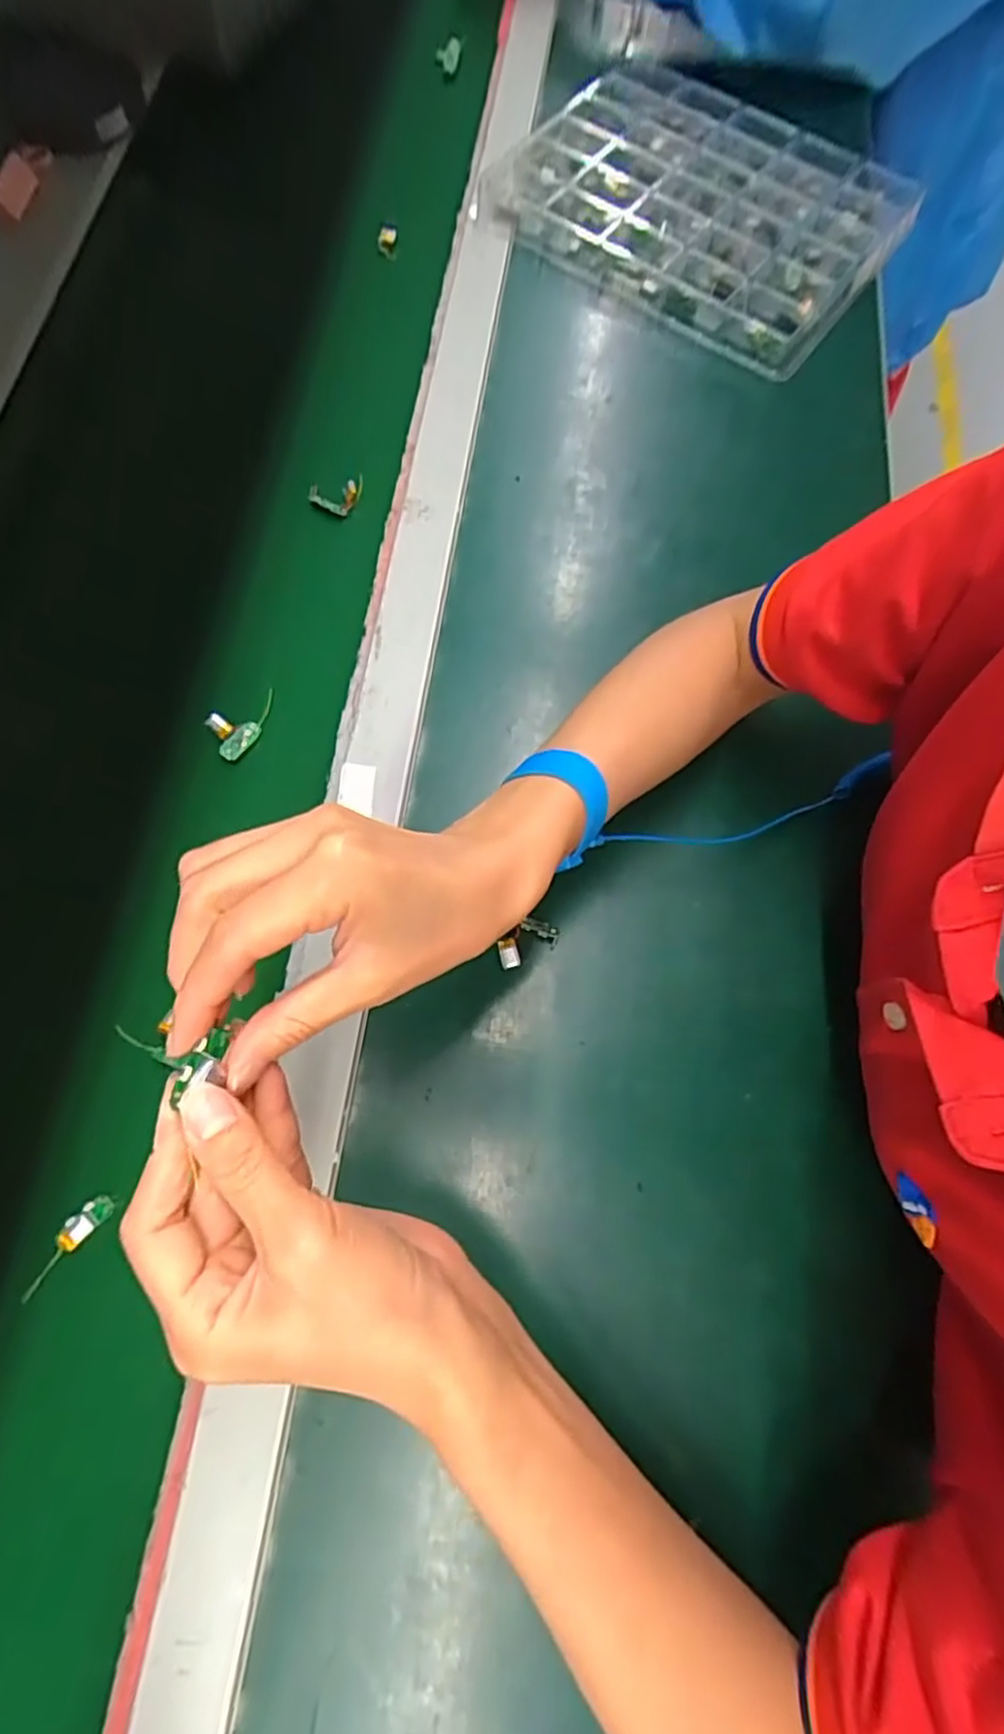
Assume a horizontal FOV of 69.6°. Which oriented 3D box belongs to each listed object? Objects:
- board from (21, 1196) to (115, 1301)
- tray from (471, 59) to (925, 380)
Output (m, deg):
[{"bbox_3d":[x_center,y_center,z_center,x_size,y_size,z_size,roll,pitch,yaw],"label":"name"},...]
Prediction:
[{"bbox_3d":[-0.214,0.186,0.356,0.014,0.006,0.050,31,60,10],"label":"board"},{"bbox_3d":[0.176,-0.576,0.617,0.313,0.023,0.282,35,73,10],"label":"tray"}]

